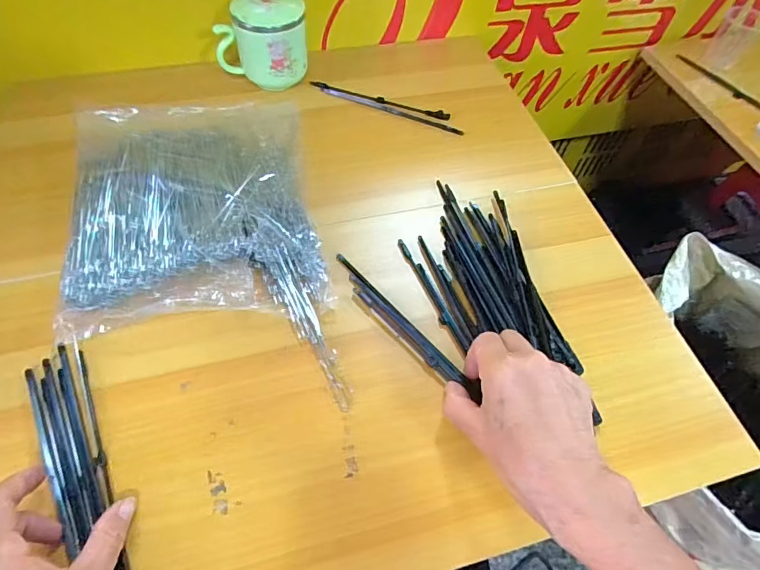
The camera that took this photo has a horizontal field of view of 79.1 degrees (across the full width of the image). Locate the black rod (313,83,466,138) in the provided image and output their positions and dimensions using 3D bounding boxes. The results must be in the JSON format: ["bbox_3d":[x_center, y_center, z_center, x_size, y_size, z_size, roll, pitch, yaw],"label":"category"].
[{"bbox_3d":[0.009,-0.215,0.548,0.188,0.004,0.025,20,58,9],"label":"black rod"}]

